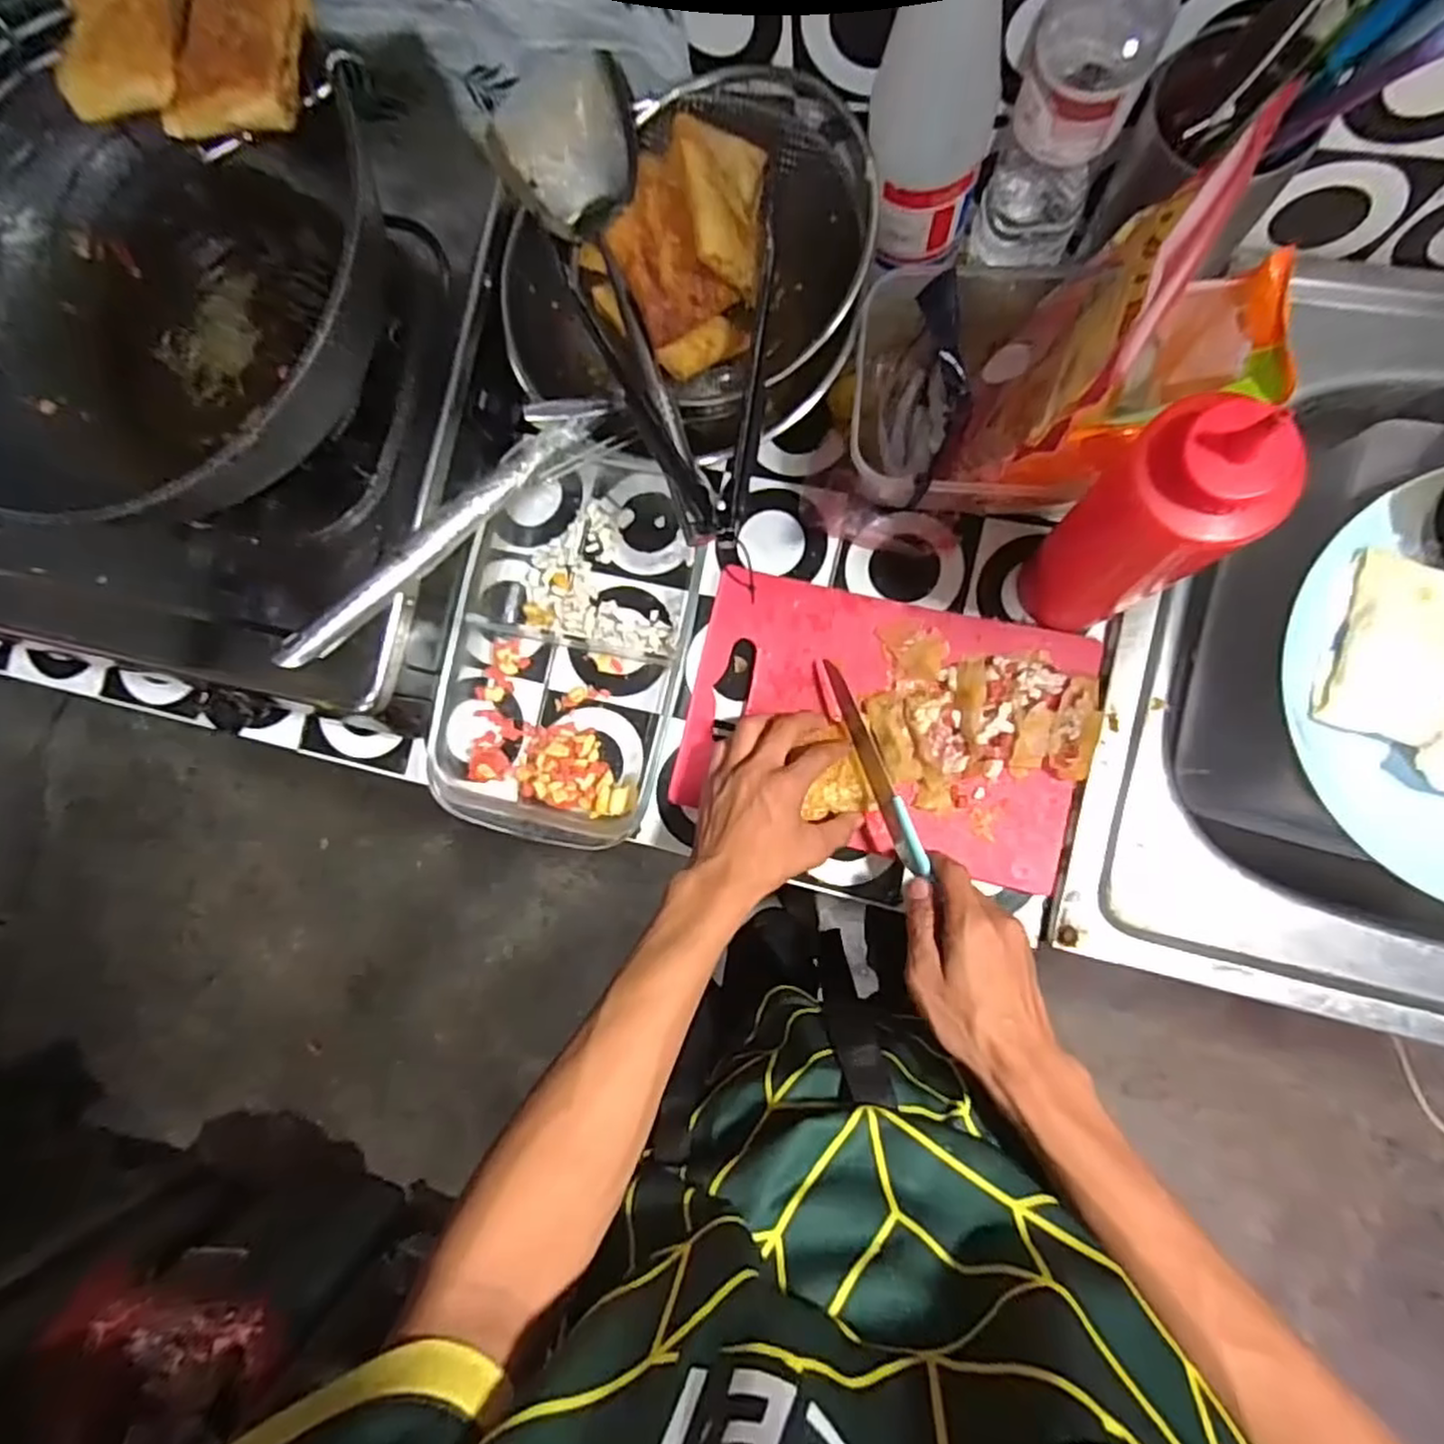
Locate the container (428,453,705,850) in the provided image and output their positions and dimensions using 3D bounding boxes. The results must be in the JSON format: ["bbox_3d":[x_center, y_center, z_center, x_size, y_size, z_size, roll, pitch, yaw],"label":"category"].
[{"bbox_3d":[-0.113,-0.061,0.535,0.171,0.047,0.290,12,88,9],"label":"container"}]

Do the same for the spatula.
[{"bbox_3d":[-0.075,-0.265,0.452,0.091,0.047,0.318,-14,84,7],"label":"spatula"}]

